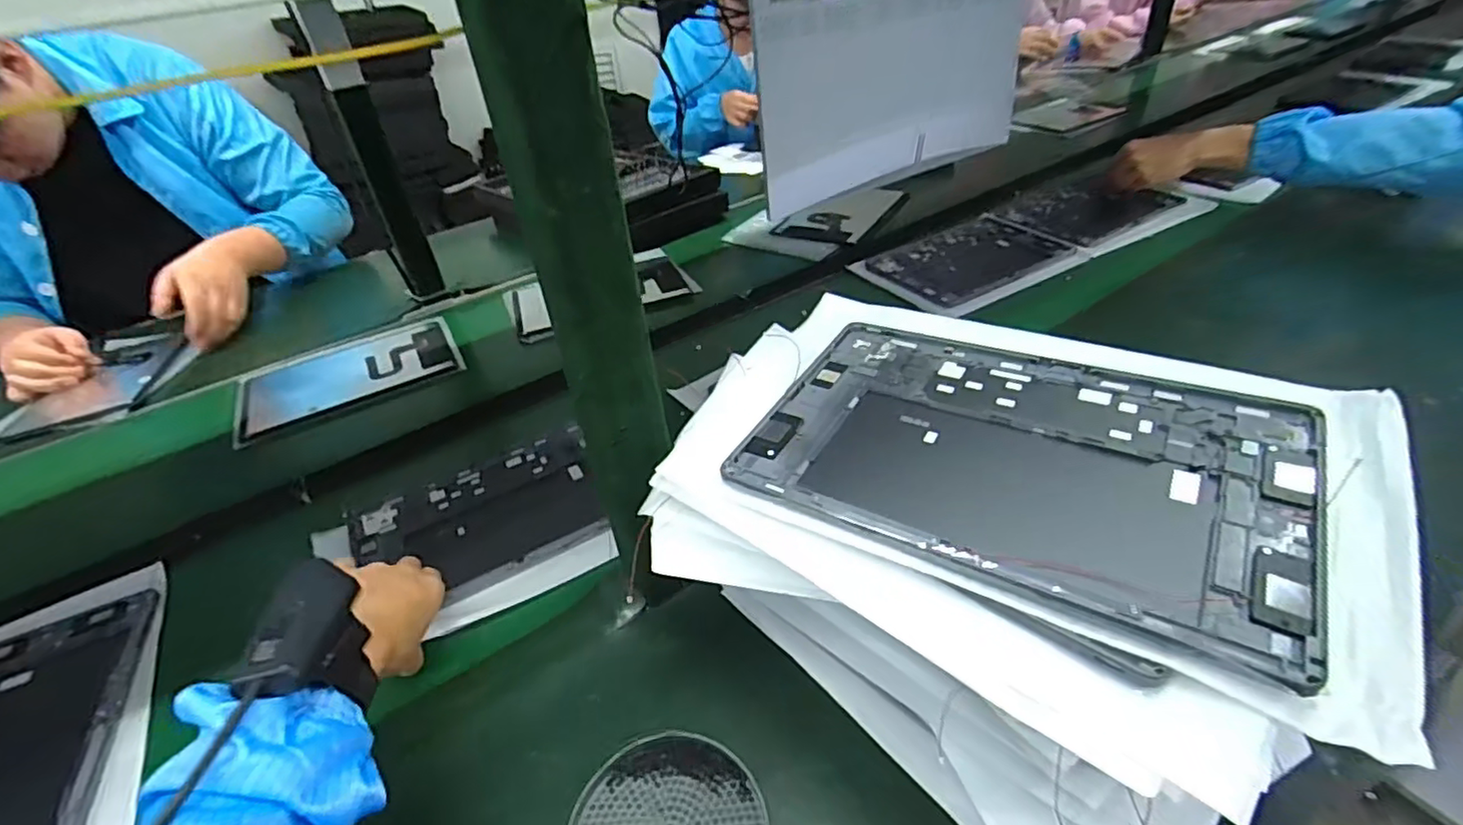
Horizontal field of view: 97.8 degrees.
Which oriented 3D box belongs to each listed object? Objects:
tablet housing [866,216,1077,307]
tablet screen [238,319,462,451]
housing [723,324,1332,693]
[{"bbox_3d":[0.336,-0.229,0.928,0.269,0.010,0.185,-22,41,-19],"label":"tablet housing"},{"bbox_3d":[-0.497,-0.050,0.838,0.263,0.014,0.180,-22,41,-19],"label":"tablet screen"},{"bbox_3d":[0.143,0.018,0.335,0.254,0.011,0.168,17,46,32],"label":"housing"}]

